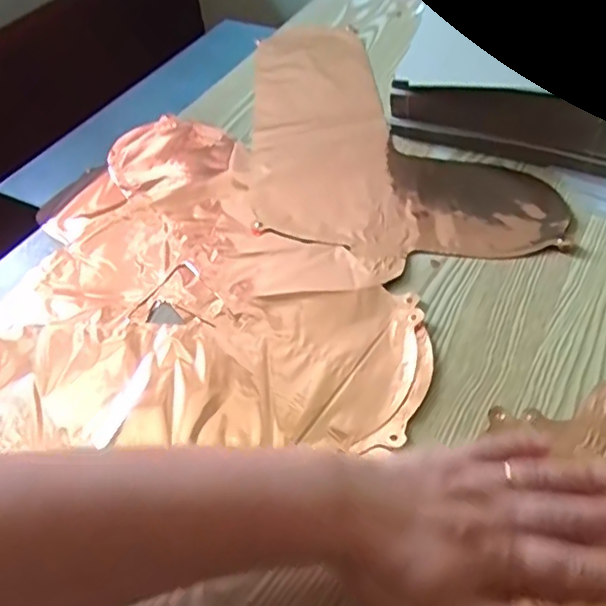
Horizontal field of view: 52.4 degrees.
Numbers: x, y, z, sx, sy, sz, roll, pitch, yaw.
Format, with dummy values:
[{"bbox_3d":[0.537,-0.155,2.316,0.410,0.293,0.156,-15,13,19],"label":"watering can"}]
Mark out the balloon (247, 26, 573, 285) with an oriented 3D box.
[{"bbox_3d":[0.055,-0.173,0.601,0.229,0.011,0.420,-11,46,-6],"label":"balloon"}]

